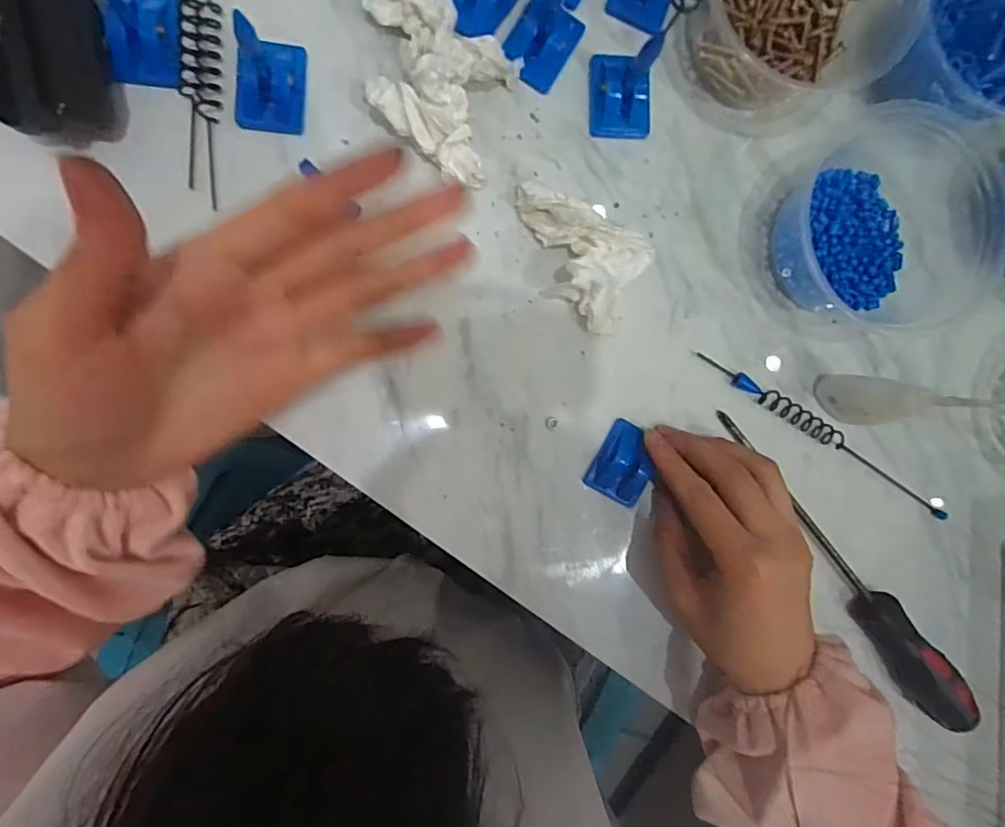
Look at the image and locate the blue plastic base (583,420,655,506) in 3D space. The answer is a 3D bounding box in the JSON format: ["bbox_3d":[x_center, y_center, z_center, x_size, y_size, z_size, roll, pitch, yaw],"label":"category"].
[{"bbox_3d":[0.072,0.029,0.320,0.033,0.013,0.043,28,90,-8],"label":"blue plastic base"}]

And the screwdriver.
[{"bbox_3d":[0.206,0.091,0.323,0.025,0.031,0.227,-37,97,-3],"label":"screwdriver"}]

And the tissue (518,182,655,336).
[{"bbox_3d":[0.038,-0.084,0.298,0.078,0.040,0.055,24,91,-7],"label":"tissue"}]

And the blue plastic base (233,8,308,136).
[{"bbox_3d":[-0.120,-0.171,0.281,0.033,0.025,0.044,4,93,-7],"label":"blue plastic base"}]

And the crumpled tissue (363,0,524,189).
[{"bbox_3d":[-0.036,-0.173,0.284,0.093,0.041,0.074,32,90,-7],"label":"crumpled tissue"}]

